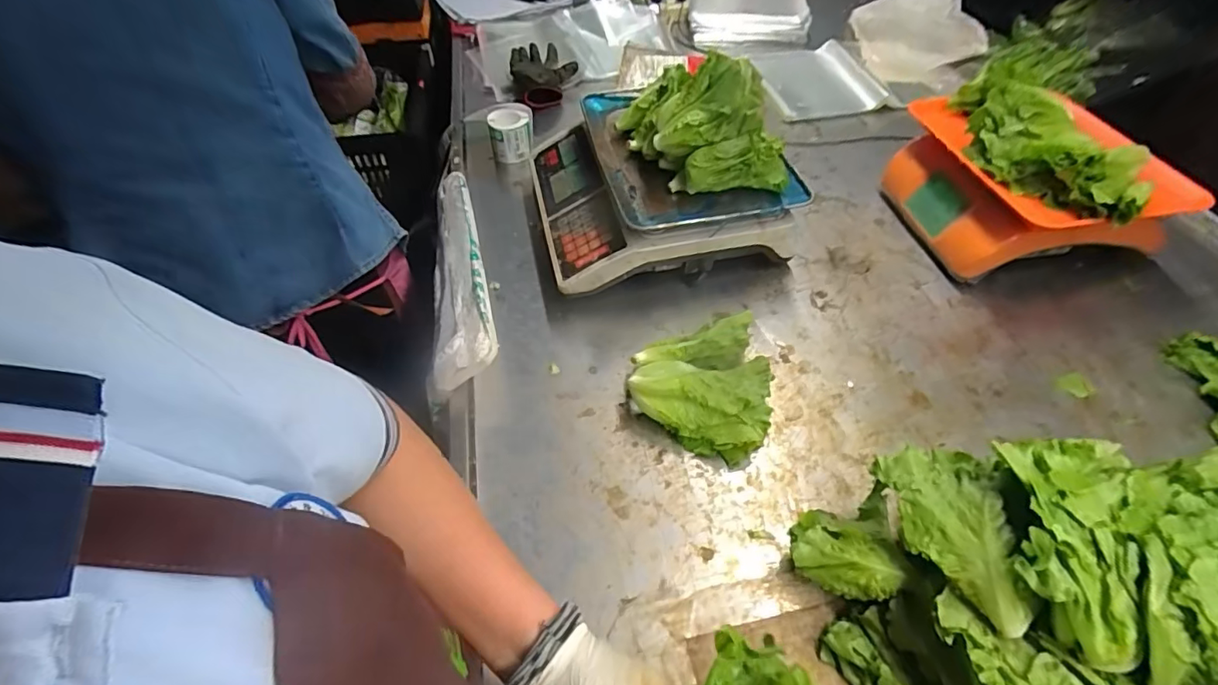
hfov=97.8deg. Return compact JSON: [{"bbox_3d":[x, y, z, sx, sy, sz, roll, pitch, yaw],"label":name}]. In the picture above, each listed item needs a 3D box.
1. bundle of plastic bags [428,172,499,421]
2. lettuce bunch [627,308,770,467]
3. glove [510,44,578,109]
[{"bbox_3d":[-0.205,-0.091,0.692,0.085,0.075,0.385,-13,52,-9],"label":"bundle of plastic bags"},{"bbox_3d":[0.105,0.037,0.595,0.153,0.050,0.176,11,52,10],"label":"lettuce bunch"},{"bbox_3d":[-0.131,-0.541,1.063,0.128,0.069,0.173,-15,53,-10],"label":"glove"}]

